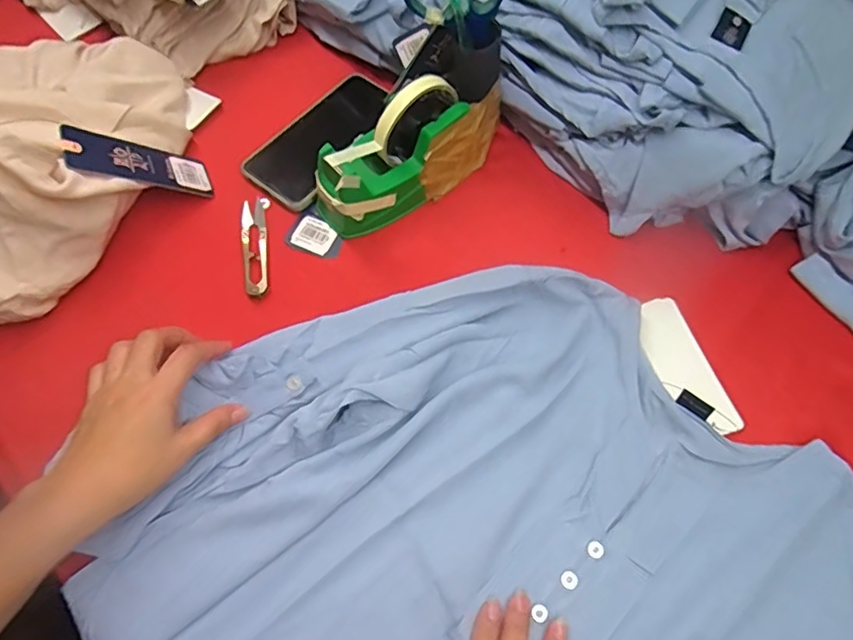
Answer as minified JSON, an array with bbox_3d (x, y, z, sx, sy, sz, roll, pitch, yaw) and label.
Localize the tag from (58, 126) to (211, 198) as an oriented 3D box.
[{"bbox_3d":[-0.241,-0.133,0.476,0.120,0.009,0.048,2,56,-49],"label":"tag"}]

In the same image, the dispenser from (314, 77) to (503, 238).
[{"bbox_3d":[-0.013,-0.152,0.486,0.182,0.098,0.068,-27,70,-13],"label":"dispenser"}]

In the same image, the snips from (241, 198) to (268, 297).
[{"bbox_3d":[-0.152,-0.068,0.495,0.020,0.012,0.102,-10,67,-6],"label":"snips"}]

